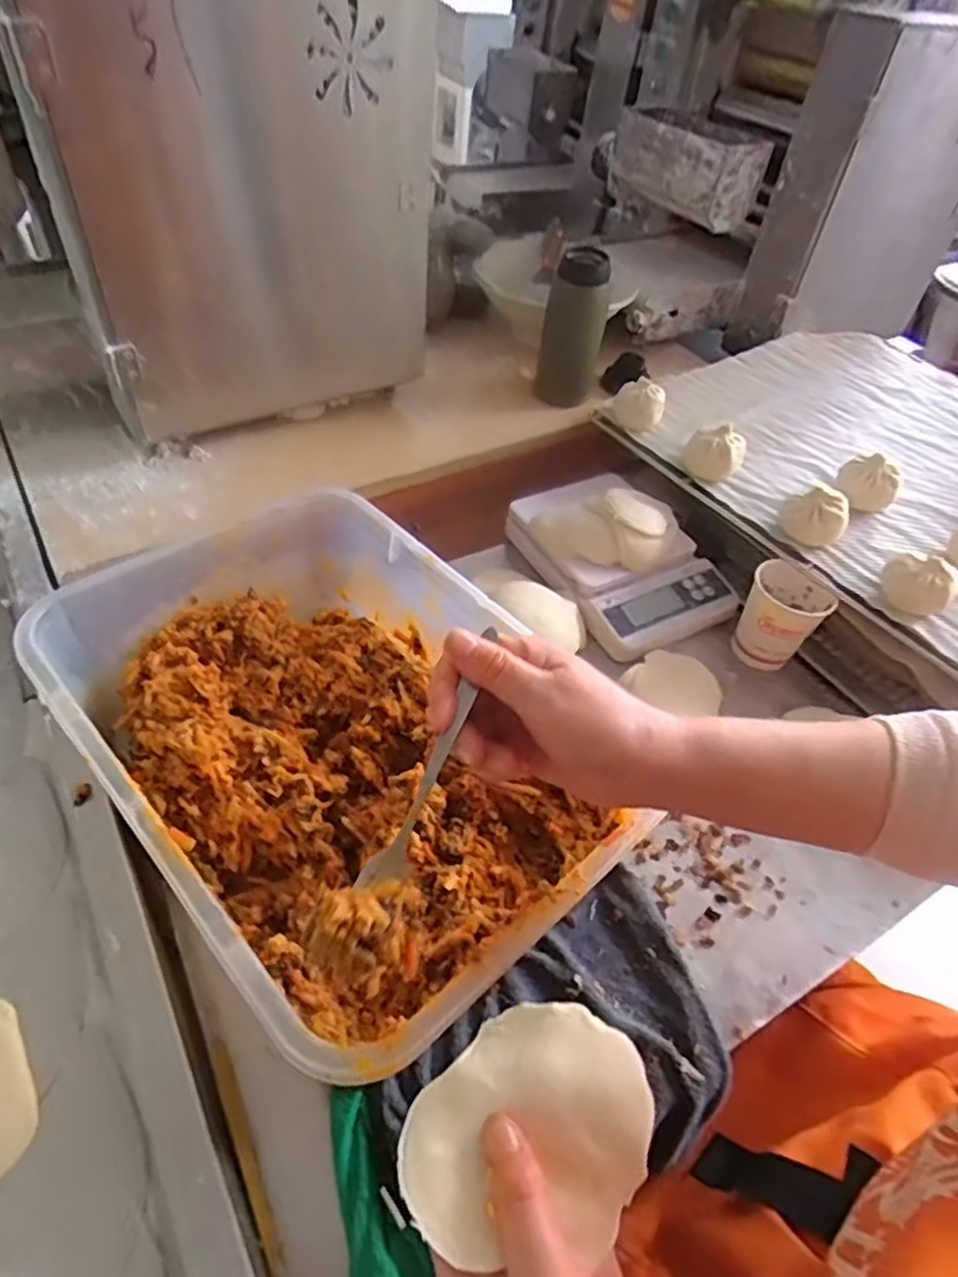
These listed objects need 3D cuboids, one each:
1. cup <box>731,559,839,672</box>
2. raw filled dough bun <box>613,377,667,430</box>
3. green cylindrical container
[{"bbox_3d":[0.278,-0.019,0.652,0.069,0.081,0.062,27,50,15],"label":"cup"},{"bbox_3d":[0.180,-0.263,0.779,0.056,0.048,0.052,19,48,8],"label":"raw filled dough bun"},{"bbox_3d":[0.117,-0.378,0.850,0.071,0.169,0.076,18,48,8],"label":"green cylindrical container"}]

